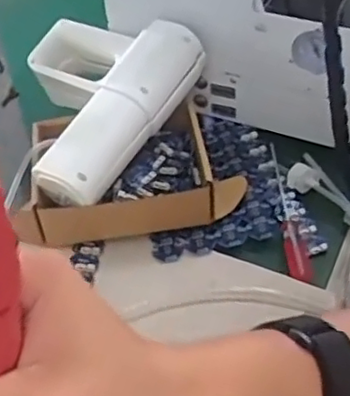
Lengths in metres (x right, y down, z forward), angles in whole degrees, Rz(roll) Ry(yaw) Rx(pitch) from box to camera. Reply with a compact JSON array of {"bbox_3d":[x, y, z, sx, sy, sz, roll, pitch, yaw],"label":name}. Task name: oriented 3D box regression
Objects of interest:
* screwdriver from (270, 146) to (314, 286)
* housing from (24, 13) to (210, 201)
[{"bbox_3d":[0.105,0.009,0.617,0.020,0.013,0.167,-7,46,-3],"label":"screwdriver"},{"bbox_3d":[-0.096,-0.104,0.626,0.184,0.072,0.198,23,52,23],"label":"housing"}]

